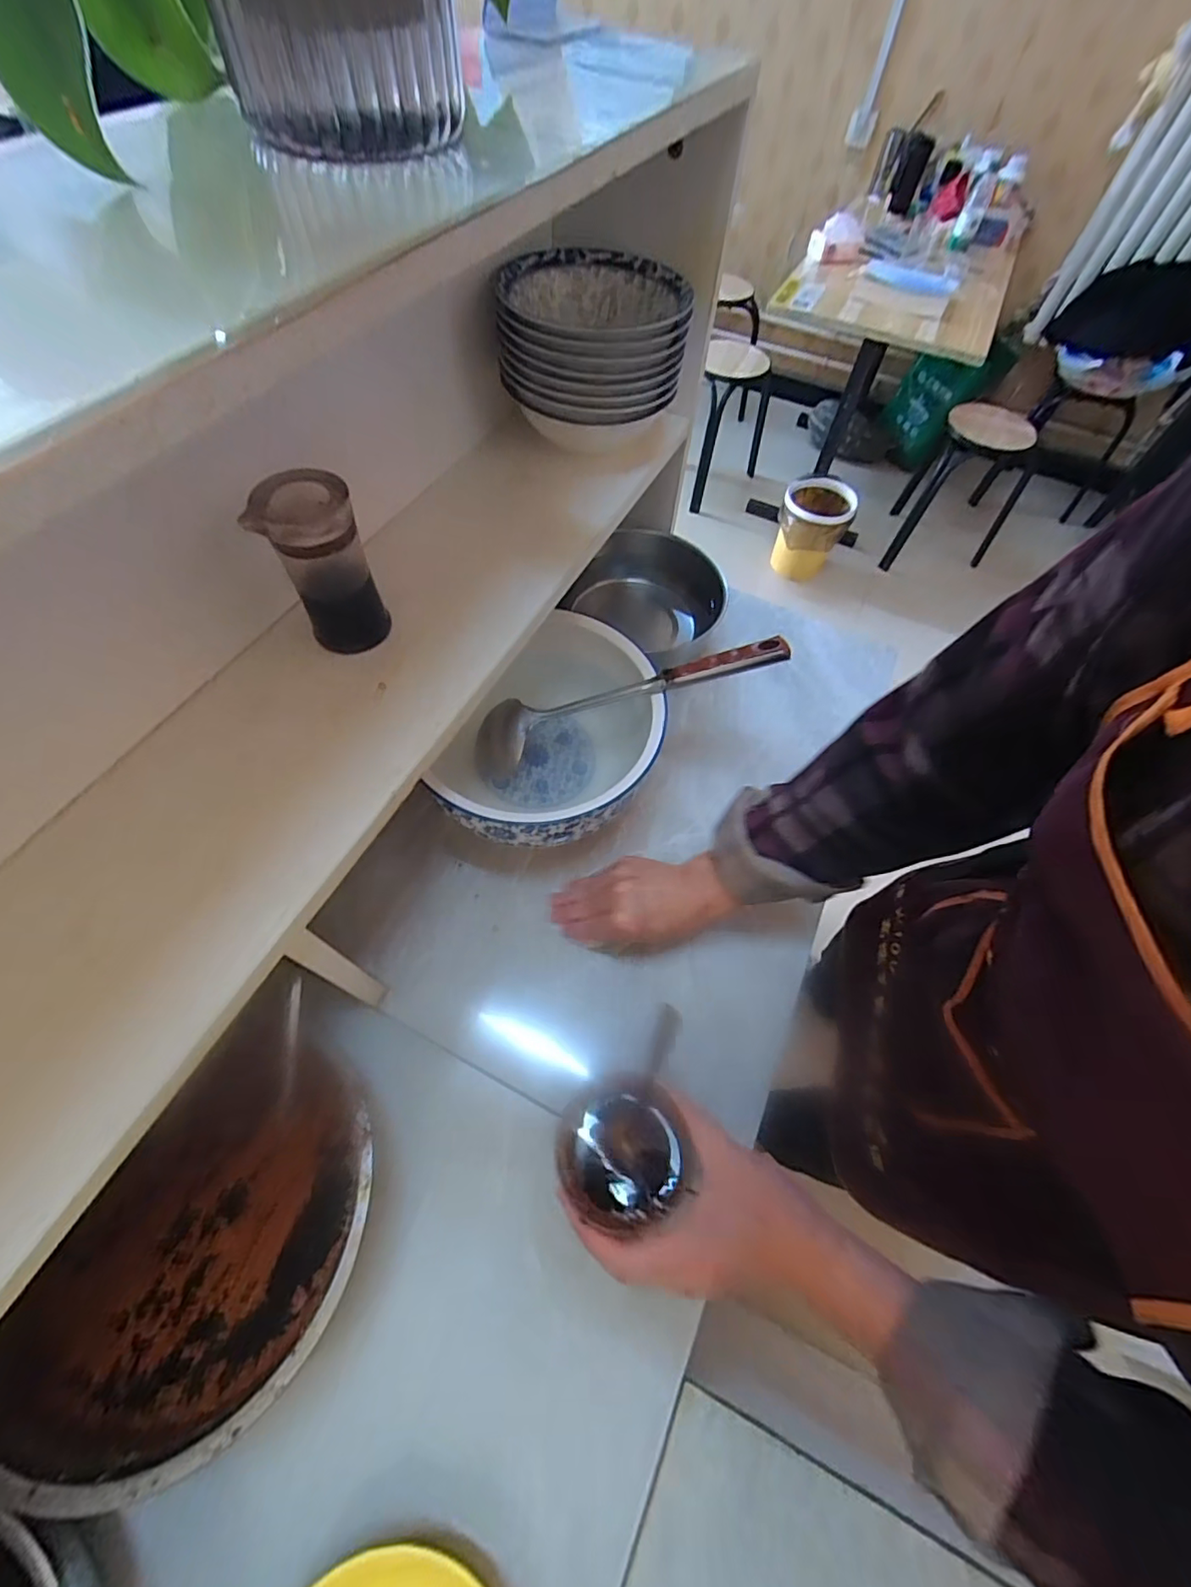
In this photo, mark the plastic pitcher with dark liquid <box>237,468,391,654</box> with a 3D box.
[{"bbox_3d":[-0.198,-0.163,0.417,0.063,0.116,0.059,-12,62,-10],"label":"plastic pitcher with dark liquid"}]

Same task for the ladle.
[{"bbox_3d":[0.027,-0.095,0.580,0.336,0.051,0.075,-16,60,14],"label":"ladle"}]

